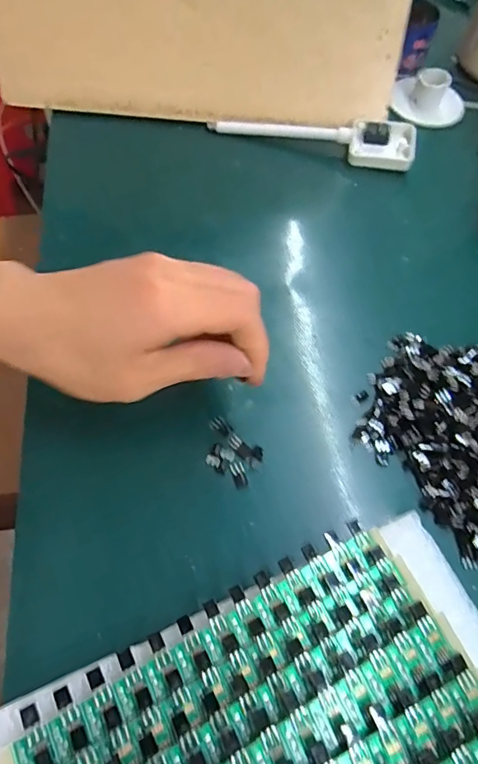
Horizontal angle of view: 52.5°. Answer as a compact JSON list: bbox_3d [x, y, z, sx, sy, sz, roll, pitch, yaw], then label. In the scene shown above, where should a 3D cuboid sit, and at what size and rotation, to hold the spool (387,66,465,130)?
[{"bbox_3d":[0.162,-0.243,0.410,0.061,0.024,0.053,19,60,7],"label":"spool"}]

